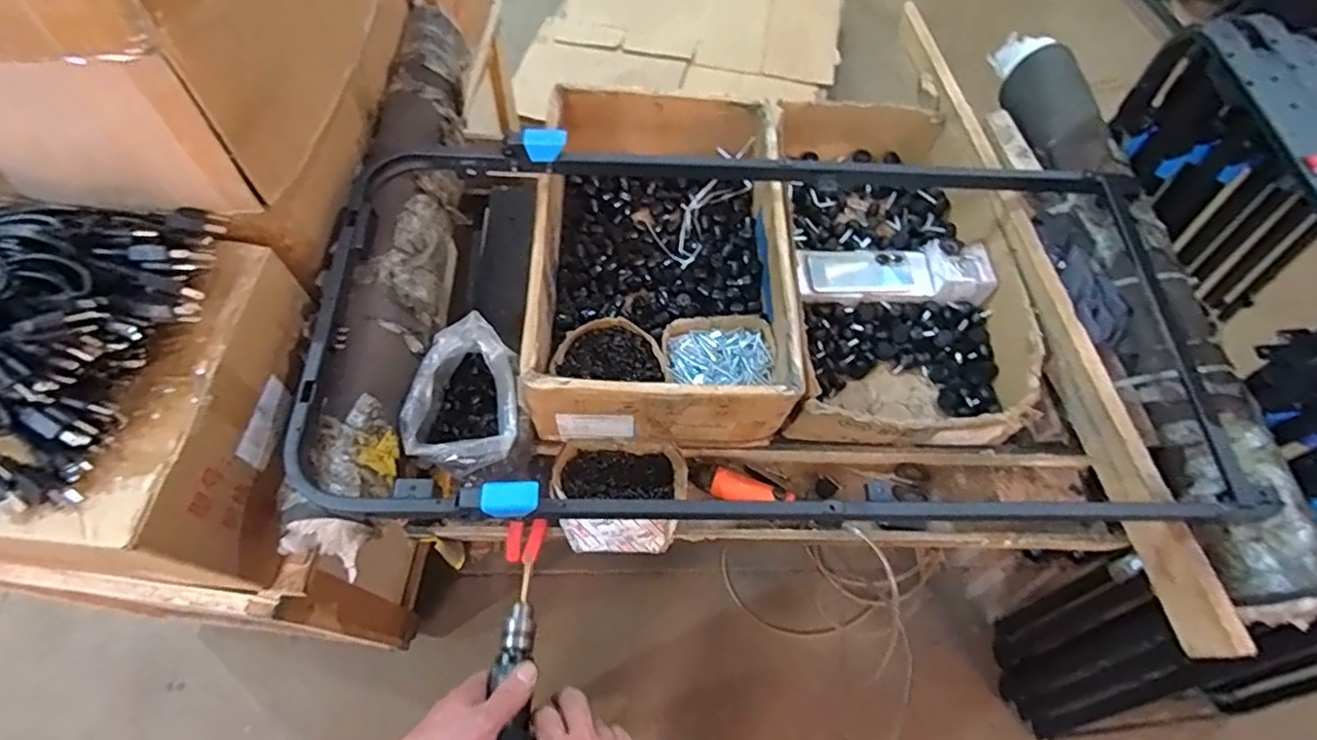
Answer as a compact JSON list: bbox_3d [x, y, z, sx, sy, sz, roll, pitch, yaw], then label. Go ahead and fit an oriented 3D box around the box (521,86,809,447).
[{"bbox_3d":[0.011,-0.167,0.943,0.353,0.162,0.531,1,63,-3],"label":"box"}]

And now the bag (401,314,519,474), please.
[{"bbox_3d":[-0.253,0.041,0.818,0.139,0.116,0.182,-14,65,-11],"label":"bag"}]

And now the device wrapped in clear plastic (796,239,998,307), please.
[{"bbox_3d":[0.363,-0.152,0.978,0.289,0.062,0.093,1,63,-3],"label":"device wrapped in clear plastic"}]

